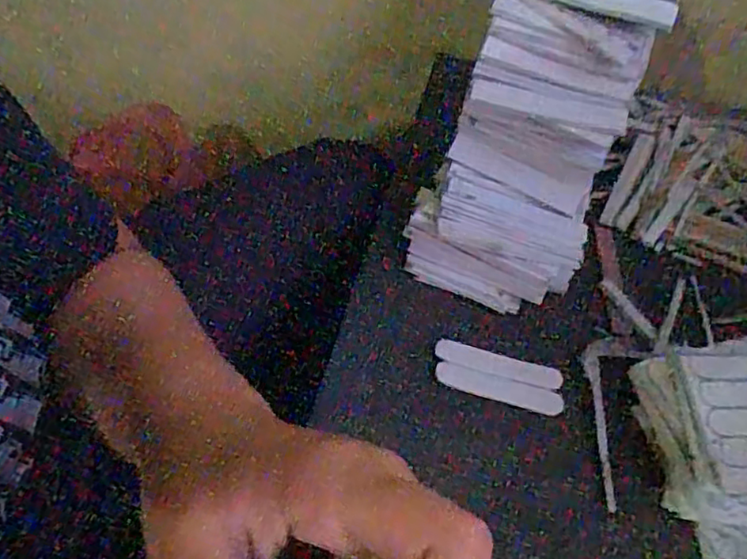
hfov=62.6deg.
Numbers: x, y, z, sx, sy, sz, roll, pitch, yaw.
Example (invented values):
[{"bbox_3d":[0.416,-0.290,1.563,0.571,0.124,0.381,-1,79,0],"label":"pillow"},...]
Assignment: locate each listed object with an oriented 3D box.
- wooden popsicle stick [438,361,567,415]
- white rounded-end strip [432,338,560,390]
[{"bbox_3d":[0.087,0.076,0.430,0.089,0.004,0.017,16,59,5],"label":"wooden popsicle stick"},{"bbox_3d":[0.089,0.060,0.437,0.089,0.004,0.016,14,59,4],"label":"white rounded-end strip"}]

